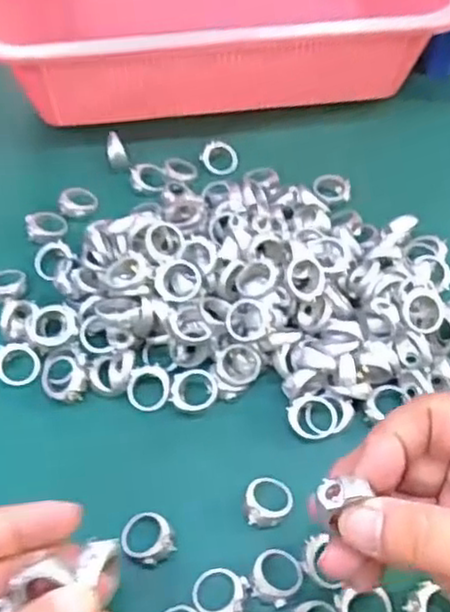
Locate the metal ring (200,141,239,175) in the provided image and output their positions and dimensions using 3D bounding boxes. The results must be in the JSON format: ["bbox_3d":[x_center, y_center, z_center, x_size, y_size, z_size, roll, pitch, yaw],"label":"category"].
[{"bbox_3d":[-0.004,-0.095,0.447,0.024,0.006,0.023,40,76,2],"label":"metal ring"}]

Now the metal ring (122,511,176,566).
[{"bbox_3d":[-0.034,0.102,0.305,0.021,0.010,0.023,0,56,0],"label":"metal ring"}]

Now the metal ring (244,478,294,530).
[{"bbox_3d":[0.020,0.089,0.314,0.020,0.008,0.023,14,57,9],"label":"metal ring"}]

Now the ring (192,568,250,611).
[{"bbox_3d":[-0.003,0.121,0.291,0.023,0.008,0.022,0,56,0],"label":"ring"}]

